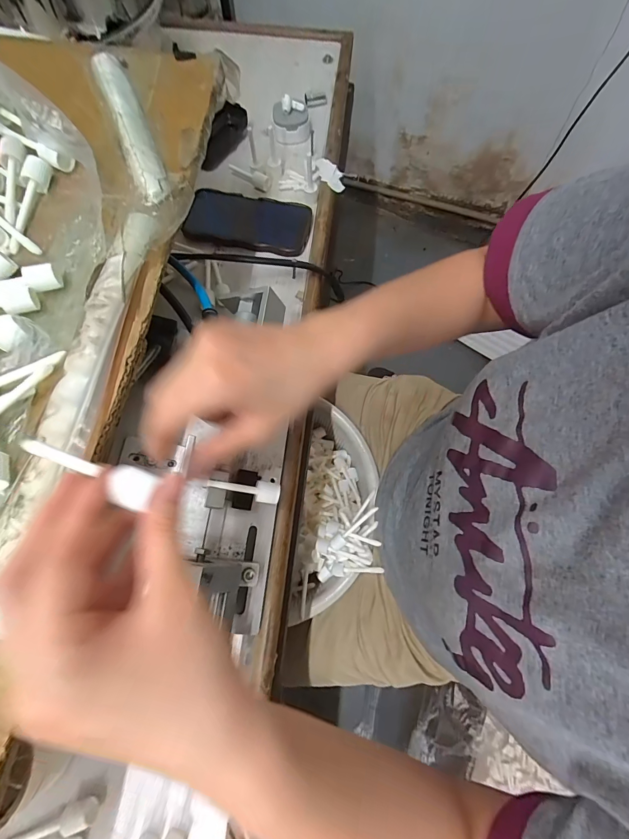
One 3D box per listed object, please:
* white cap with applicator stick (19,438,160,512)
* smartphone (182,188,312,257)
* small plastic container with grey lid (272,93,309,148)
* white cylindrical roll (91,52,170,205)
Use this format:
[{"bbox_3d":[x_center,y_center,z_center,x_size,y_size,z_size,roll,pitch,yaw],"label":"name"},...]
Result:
[{"bbox_3d":[-0.114,0.025,0.175,0.084,0.013,0.017,13,74,17],"label":"white cap with applicator stick"},{"bbox_3d":[-0.087,-0.270,0.477,0.161,0.011,0.084,13,73,3],"label":"smartphone"},{"bbox_3d":[-0.034,-0.440,0.525,0.051,0.046,0.041,-4,73,-2],"label":"small plastic container with grey lid"},{"bbox_3d":[-0.160,-0.254,0.308,0.025,0.015,0.171,-22,74,-8],"label":"white cylindrical roll"}]

